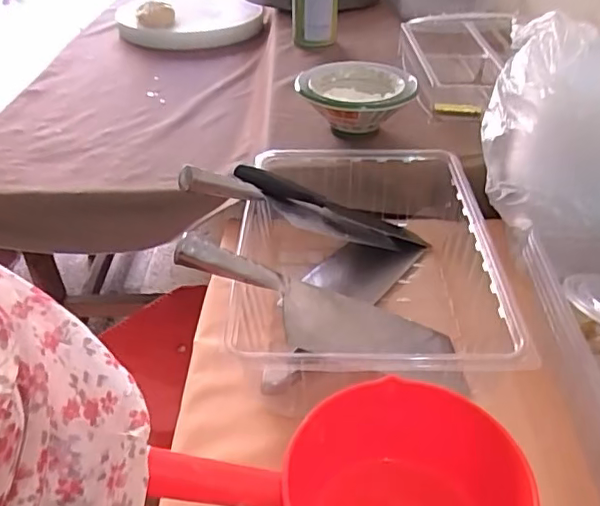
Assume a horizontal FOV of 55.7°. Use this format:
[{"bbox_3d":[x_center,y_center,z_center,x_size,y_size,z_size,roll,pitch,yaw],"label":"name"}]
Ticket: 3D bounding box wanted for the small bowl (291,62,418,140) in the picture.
[{"bbox_3d":[0.088,-0.230,0.912,0.182,0.094,0.172,0,38,0],"label":"small bowl"}]

